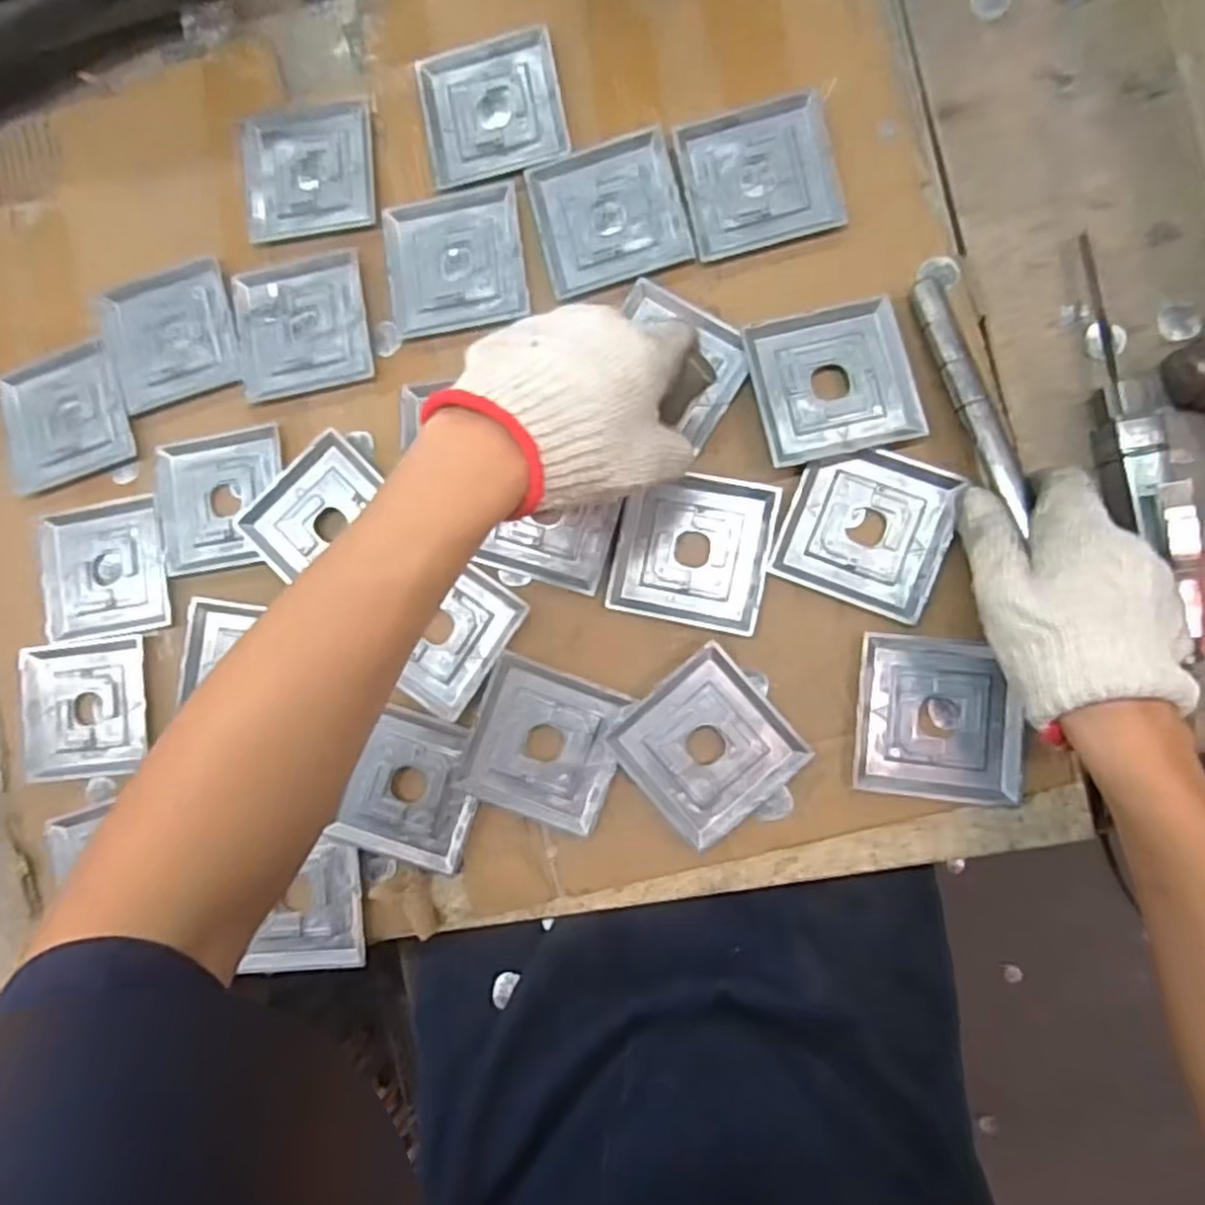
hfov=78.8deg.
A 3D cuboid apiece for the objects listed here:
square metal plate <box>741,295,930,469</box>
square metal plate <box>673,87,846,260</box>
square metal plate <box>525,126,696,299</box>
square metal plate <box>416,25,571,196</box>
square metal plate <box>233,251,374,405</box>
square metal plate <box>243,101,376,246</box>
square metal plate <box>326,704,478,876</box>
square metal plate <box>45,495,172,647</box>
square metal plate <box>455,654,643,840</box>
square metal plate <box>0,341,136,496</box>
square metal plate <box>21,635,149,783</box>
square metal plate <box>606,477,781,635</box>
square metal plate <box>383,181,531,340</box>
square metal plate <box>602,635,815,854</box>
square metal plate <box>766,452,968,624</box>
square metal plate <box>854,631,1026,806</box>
[{"bbox_3d":[0.136,-0.131,0.434,0.089,0.013,0.089,-13,84,7],"label":"square metal plate"},{"bbox_3d":[0.096,-0.264,0.454,0.089,0.006,0.088,-10,85,7],"label":"square metal plate"},{"bbox_3d":[0.004,-0.247,0.466,0.090,0.005,0.091,-14,84,7],"label":"square metal plate"},{"bbox_3d":[-0.073,-0.325,0.483,0.092,0.005,0.091,-11,85,7],"label":"square metal plate"},{"bbox_3d":[-0.202,-0.185,0.494,0.091,0.007,0.088,-9,85,7],"label":"square metal plate"},{"bbox_3d":[-0.200,-0.294,0.498,0.092,0.004,0.089,-6,85,7],"label":"square metal plate"},{"bbox_3d":[-0.119,0.116,0.458,0.080,0.008,0.089,17,88,9],"label":"square metal plate"},{"bbox_3d":[-0.340,-0.022,0.503,0.088,0.007,0.090,-10,85,7],"label":"square metal plate"},{"bbox_3d":[-0.035,0.086,0.447,0.087,0.009,0.089,19,89,9],"label":"square metal plate"},{"bbox_3d":[-0.378,-0.131,0.513,0.086,0.005,0.090,-19,84,6],"label":"square metal plate"},{"bbox_3d":[-0.350,0.073,0.496,0.089,0.008,0.092,-3,86,8],"label":"square metal plate"},{"bbox_3d":[0.055,-0.032,0.446,0.090,0.008,0.089,12,88,9],"label":"square metal plate"},{"bbox_3d":[-0.096,-0.224,0.482,0.089,0.008,0.087,-7,85,7],"label":"square metal plate"},{"bbox_3d":[0.062,0.084,0.435,0.088,0.009,0.088,-41,82,3],"label":"square metal plate"},{"bbox_3d":[0.155,-0.043,0.428,0.087,0.008,0.086,21,89,9],"label":"square metal plate"},{"bbox_3d":[0.191,0.066,0.417,0.086,0.009,0.089,5,87,8],"label":"square metal plate"}]

